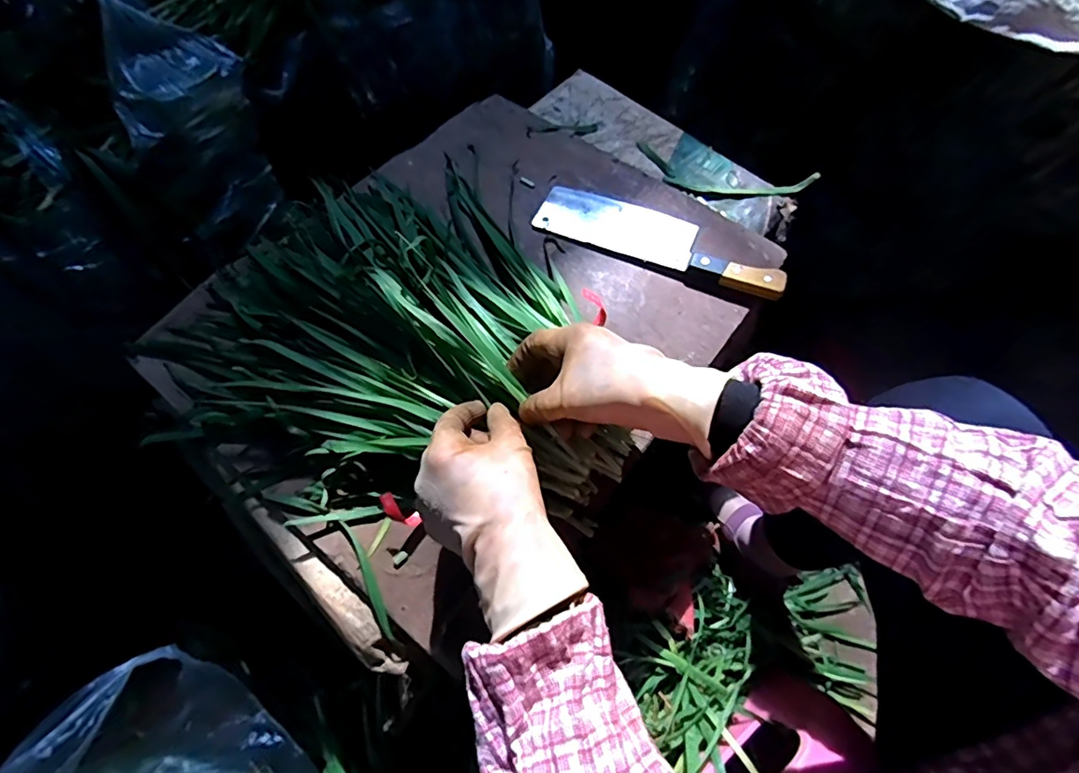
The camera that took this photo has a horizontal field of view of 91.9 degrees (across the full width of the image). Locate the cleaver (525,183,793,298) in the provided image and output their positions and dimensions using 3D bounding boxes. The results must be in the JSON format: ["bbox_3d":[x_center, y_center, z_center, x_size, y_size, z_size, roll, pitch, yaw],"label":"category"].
[{"bbox_3d":[0.129,-0.166,0.566,0.271,0.019,0.074,22,67,11],"label":"cleaver"}]

